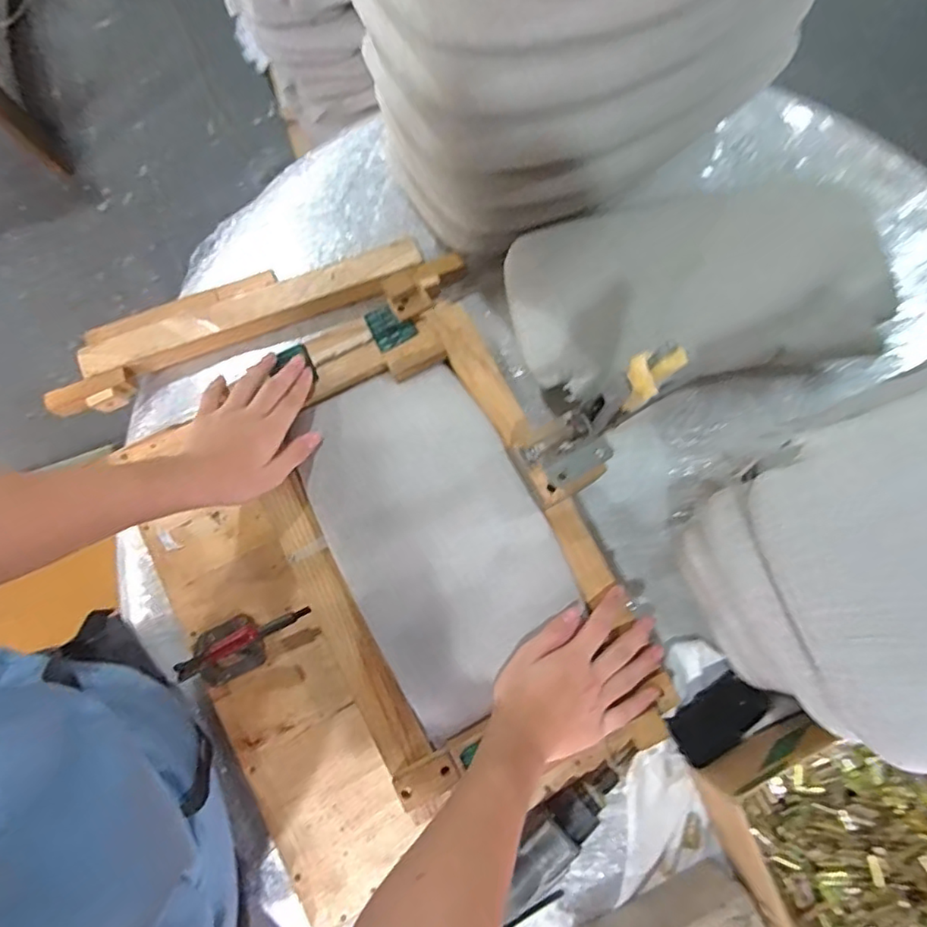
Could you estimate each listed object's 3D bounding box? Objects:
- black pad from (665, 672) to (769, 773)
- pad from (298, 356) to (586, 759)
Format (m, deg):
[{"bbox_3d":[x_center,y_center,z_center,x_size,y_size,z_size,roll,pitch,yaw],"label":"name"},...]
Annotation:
[{"bbox_3d":[0.260,0.259,0.603,0.102,0.026,0.052,-36,80,-8],"label":"black pad"},{"bbox_3d":[-0.027,0.066,0.598,0.198,0.026,0.343,-28,79,-7],"label":"pad"}]

